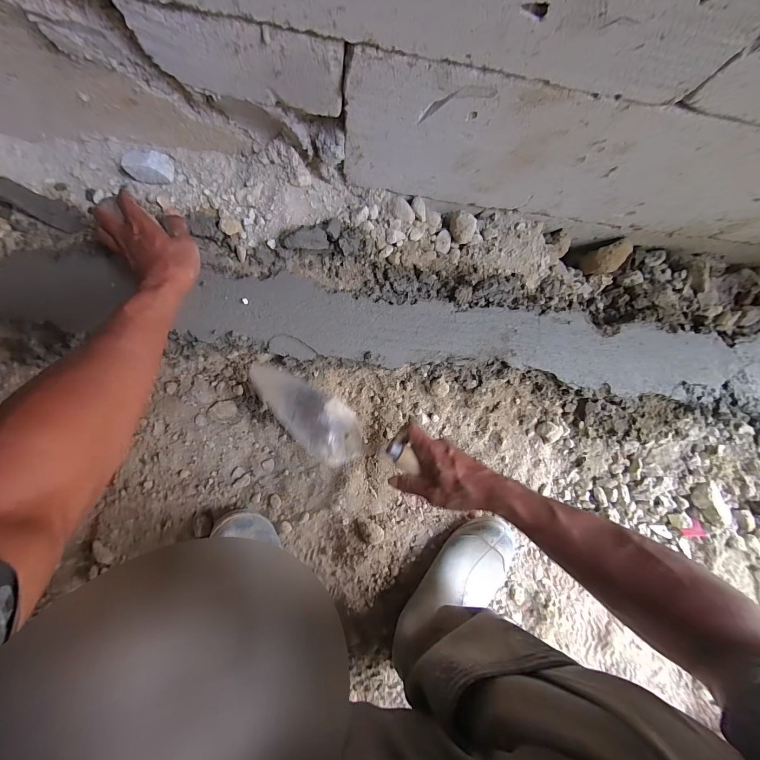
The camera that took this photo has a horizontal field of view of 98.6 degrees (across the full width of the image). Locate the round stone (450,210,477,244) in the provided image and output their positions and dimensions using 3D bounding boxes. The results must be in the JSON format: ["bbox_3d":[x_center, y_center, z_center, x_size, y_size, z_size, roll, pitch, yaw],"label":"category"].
[{"bbox_3d":[0.126,-0.234,0.502,0.034,0.030,0.043,2,96,-7],"label":"round stone"}]

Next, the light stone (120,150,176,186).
[{"bbox_3d":[-0.292,-0.269,0.411,0.058,0.021,0.034,2,96,-7],"label":"light stone"}]

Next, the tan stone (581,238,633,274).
[{"bbox_3d":[0.398,-0.212,0.572,0.059,0.056,0.045,-15,92,-7],"label":"tan stone"}]

